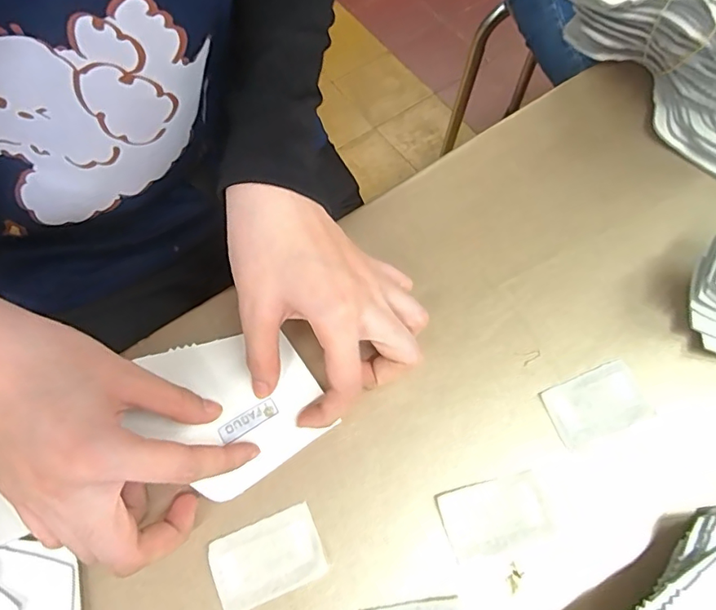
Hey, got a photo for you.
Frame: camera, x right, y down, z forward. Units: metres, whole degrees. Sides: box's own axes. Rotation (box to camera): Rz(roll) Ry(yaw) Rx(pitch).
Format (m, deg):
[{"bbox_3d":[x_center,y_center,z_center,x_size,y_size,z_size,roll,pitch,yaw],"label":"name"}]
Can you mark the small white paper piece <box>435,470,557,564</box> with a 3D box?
[{"bbox_3d":[0.071,0.109,0.256,0.053,0.004,0.033,-17,68,-1],"label":"small white paper piece"}]

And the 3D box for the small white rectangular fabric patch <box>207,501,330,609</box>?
[{"bbox_3d":[-0.046,0.129,0.250,0.055,0.004,0.036,-21,68,-8],"label":"small white rectangular fabric patch"}]

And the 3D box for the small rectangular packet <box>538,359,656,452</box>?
[{"bbox_3d":[0.133,0.055,0.275,0.053,0.004,0.035,-20,68,-8],"label":"small rectangular packet"}]

